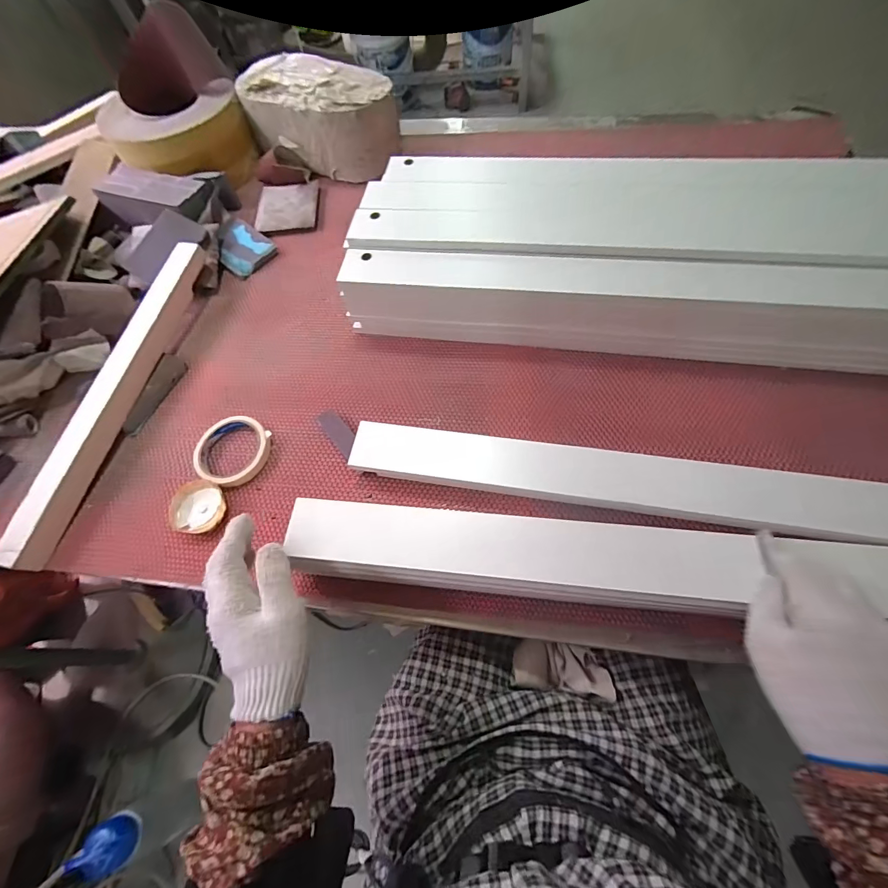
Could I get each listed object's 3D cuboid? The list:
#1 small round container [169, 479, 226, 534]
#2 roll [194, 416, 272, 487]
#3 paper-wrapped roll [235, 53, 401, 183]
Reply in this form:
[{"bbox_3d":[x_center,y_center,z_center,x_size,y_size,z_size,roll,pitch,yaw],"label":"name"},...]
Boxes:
[{"bbox_3d":[-0.297,0.076,0.489,0.063,0.014,0.063,-1,63,3],"label":"small round container"},{"bbox_3d":[-0.273,0.009,0.522,0.087,0.024,0.091,-1,63,3],"label":"roll"},{"bbox_3d":[-0.222,-0.588,0.732,0.271,0.114,0.150,30,69,17],"label":"paper-wrapped roll"}]

